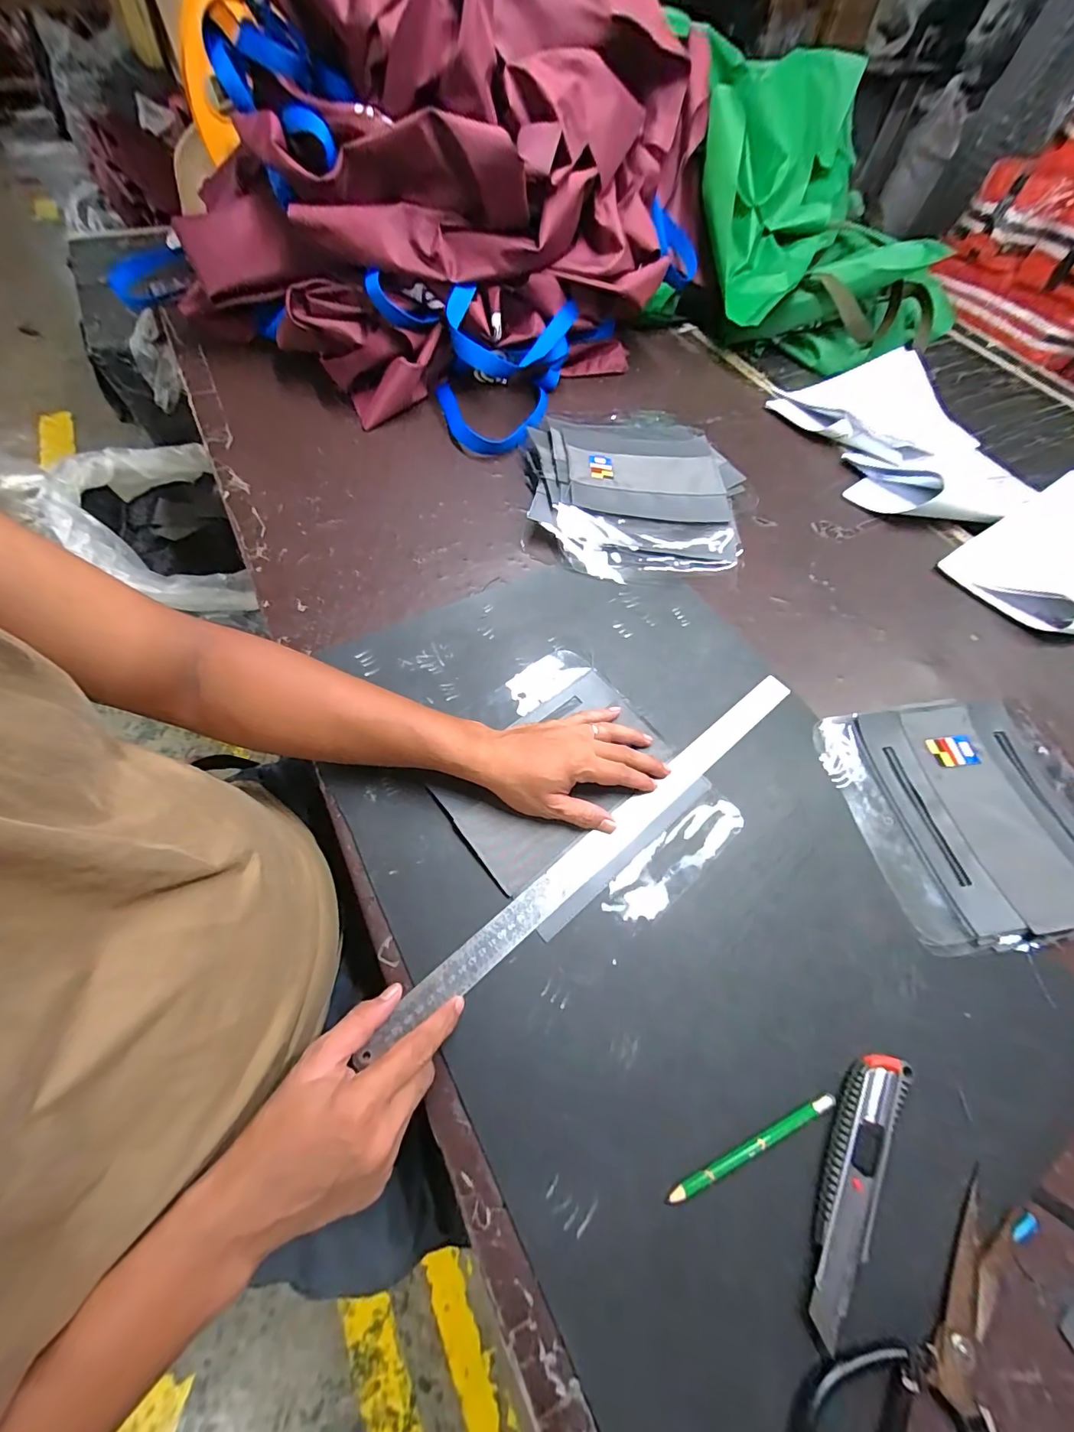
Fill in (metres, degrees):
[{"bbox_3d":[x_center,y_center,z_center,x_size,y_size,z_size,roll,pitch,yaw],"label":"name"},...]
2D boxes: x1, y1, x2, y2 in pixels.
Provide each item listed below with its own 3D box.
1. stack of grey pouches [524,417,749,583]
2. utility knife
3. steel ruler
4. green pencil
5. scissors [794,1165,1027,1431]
[{"bbox_3d":[0.135,-0.326,0.643,0.295,0.044,0.330,3,61,-3],"label":"stack of grey pouches"},{"bbox_3d":[0.214,0.312,0.313,0.035,0.012,0.164,35,65,14],"label":"utility knife"},{"bbox_3d":[0.077,0.107,0.425,0.506,0.008,0.038,-35,72,-21],"label":"steel ruler"},{"bbox_3d":[0.151,0.299,0.319,0.137,0.004,0.008,-18,64,-13],"label":"green pencil"},{"bbox_3d":[0.241,0.398,0.271,0.213,0.021,0.117,-40,71,-22],"label":"scissors"}]

